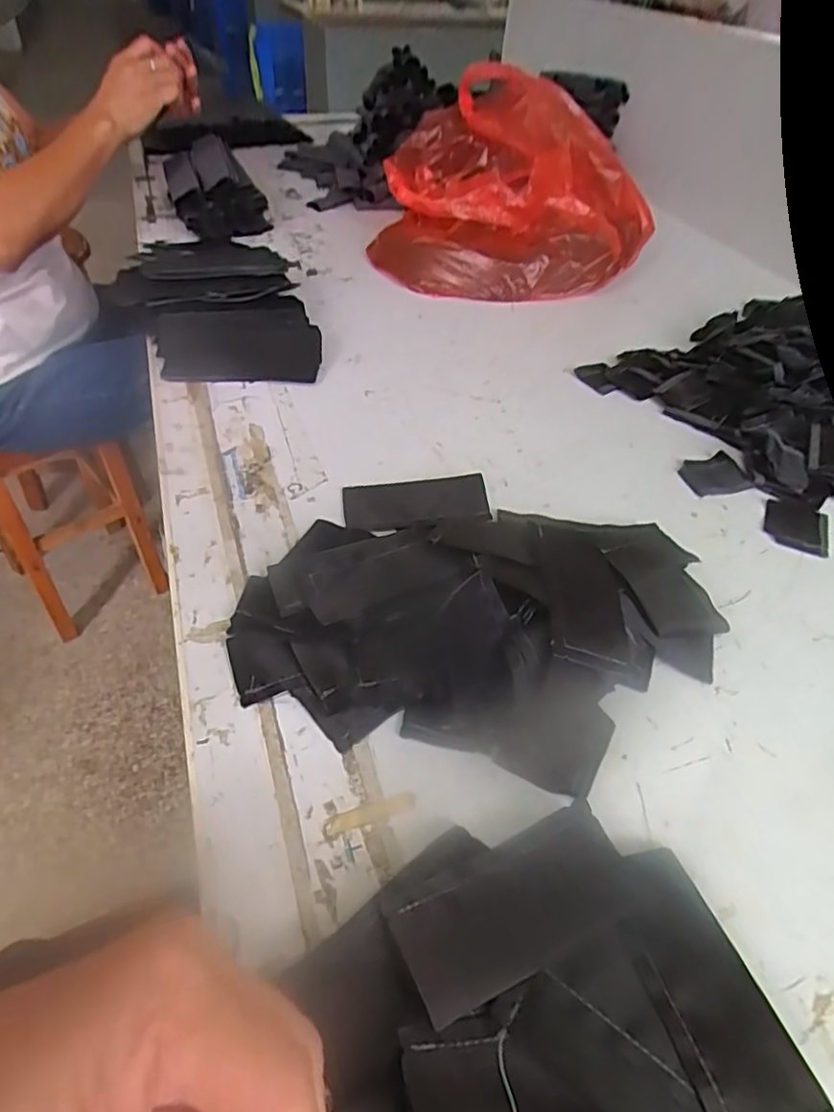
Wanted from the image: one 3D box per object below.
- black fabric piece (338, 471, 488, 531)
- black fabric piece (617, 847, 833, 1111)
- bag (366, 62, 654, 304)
[{"bbox_3d":[0.000,-0.044,0.500,0.115,0.008,0.057,-5,46,-8],"label":"black fabric piece"},{"bbox_3d":[0.124,0.188,0.268,0.054,0.005,0.113,-1,41,-21],"label":"black fabric piece"},{"bbox_3d":[0.127,-0.503,0.835,0.339,0.183,0.315,6,46,2],"label":"bag"}]

